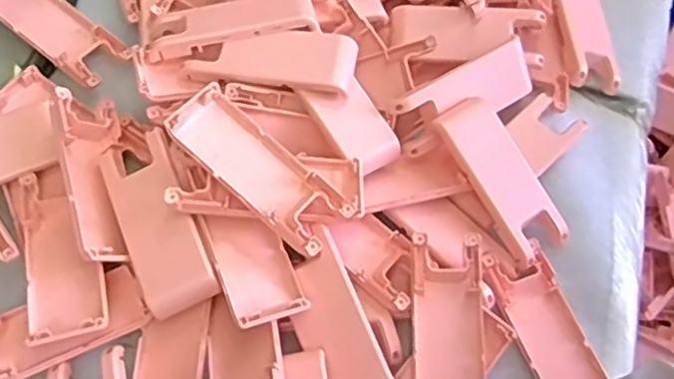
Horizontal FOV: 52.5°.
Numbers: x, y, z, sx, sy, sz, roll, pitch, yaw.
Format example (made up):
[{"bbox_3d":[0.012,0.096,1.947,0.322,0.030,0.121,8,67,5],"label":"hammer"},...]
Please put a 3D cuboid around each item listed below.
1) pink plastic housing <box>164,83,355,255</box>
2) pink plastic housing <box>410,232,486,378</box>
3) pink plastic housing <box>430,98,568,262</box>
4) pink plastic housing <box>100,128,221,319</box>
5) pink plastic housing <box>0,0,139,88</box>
[{"bbox_3d":[-0.041,-0.012,0.362,0.102,0.008,0.039,42,60,5],"label":"pink plastic housing"},{"bbox_3d":[0.060,0.076,0.370,0.043,0.012,0.102,6,73,-6],"label":"pink plastic housing"},{"bbox_3d":[0.098,-0.008,0.406,0.039,0.007,0.099,-30,87,-16],"label":"pink plastic housing"},{"bbox_3d":[-0.096,0.018,0.369,0.039,0.024,0.097,-20,66,-16],"label":"pink plastic housing"},{"bbox_3d":[-0.183,-0.110,0.441,0.099,0.016,0.042,36,64,12],"label":"pink plastic housing"}]

